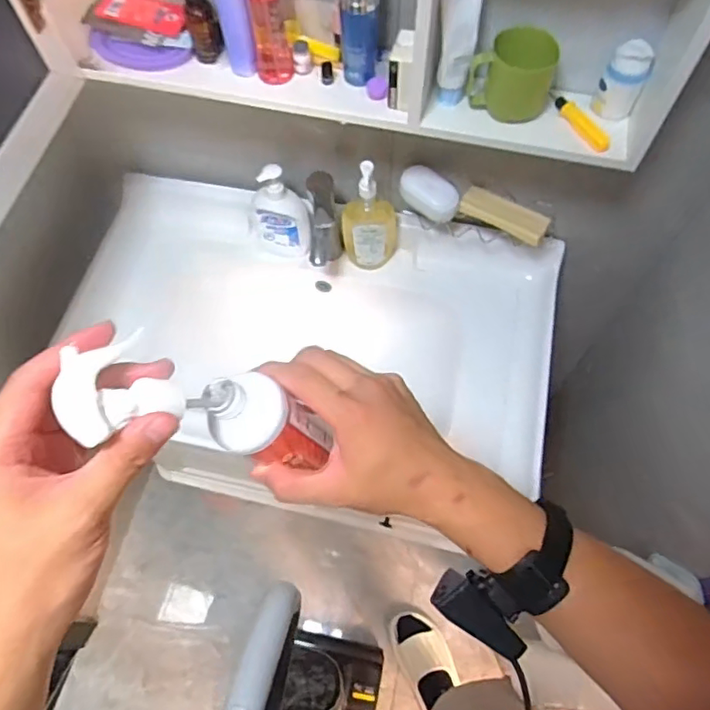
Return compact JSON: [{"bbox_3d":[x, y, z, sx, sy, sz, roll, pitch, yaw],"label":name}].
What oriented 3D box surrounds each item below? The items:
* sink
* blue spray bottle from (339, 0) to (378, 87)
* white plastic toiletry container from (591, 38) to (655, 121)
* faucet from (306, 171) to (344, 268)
[{"bbox_3d":[-0.076,-0.054,0.992,0.805,0.158,0.416,10,64,6],"label":"sink"},{"bbox_3d":[0.005,-0.396,0.664,0.043,0.146,0.035,-5,64,-1],"label":"blue spray bottle"},{"bbox_3d":[0.313,-0.319,0.656,0.040,0.077,0.041,0,64,1],"label":"white plastic toiletry container"},{"bbox_3d":[-0.050,-0.198,0.940,0.049,0.194,0.126,-2,64,0],"label":"faucet"}]

